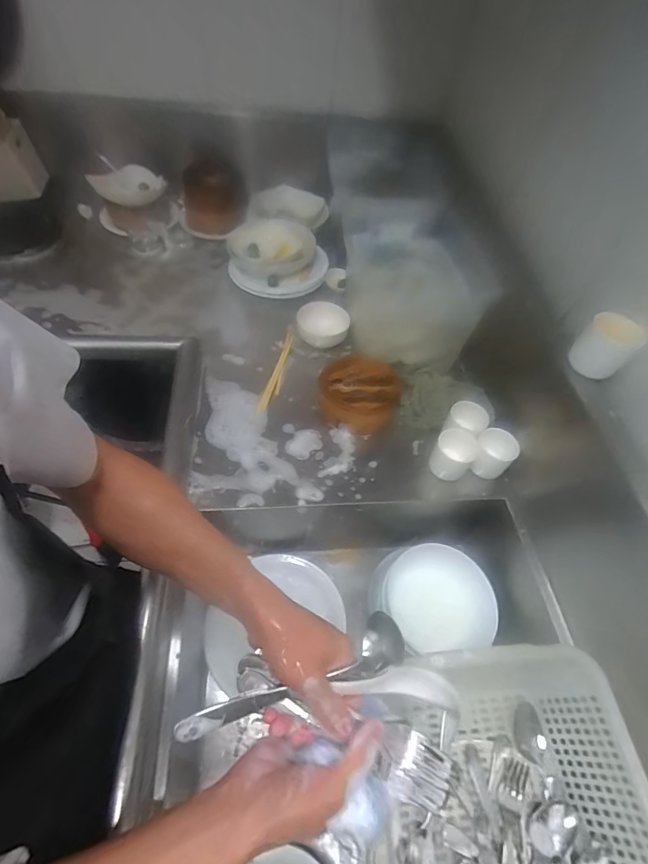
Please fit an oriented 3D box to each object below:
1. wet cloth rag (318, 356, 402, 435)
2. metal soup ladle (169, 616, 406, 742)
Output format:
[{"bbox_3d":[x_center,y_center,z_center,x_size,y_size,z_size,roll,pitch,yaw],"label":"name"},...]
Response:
[{"bbox_3d":[0.062,-0.072,0.786,0.154,0.049,0.161,15,52,6],"label":"wet cloth rag"},{"bbox_3d":[-0.024,0.215,0.373,0.208,0.034,0.044,-14,55,-11],"label":"metal soup ladle"}]

